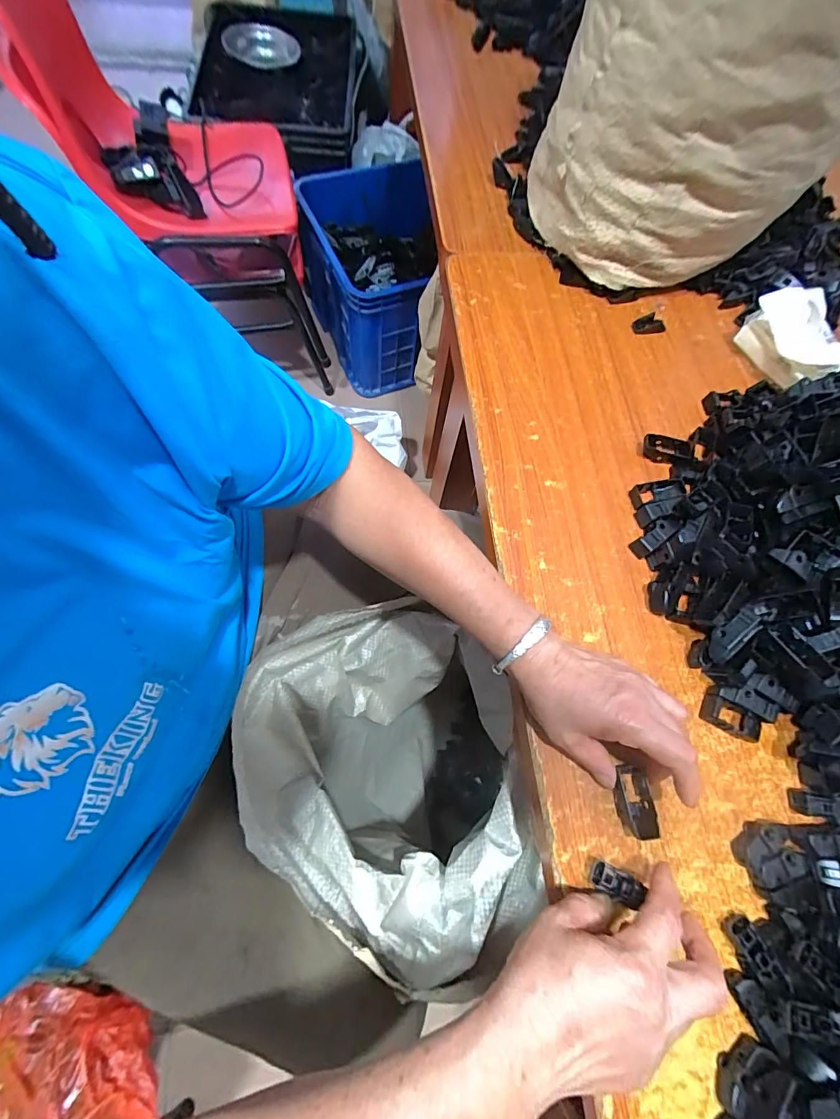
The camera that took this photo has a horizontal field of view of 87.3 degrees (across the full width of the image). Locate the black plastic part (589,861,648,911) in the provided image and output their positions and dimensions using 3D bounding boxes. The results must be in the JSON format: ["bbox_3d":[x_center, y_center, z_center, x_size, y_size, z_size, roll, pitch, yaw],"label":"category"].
[{"bbox_3d":[0.143,0.236,0.319,0.032,0.015,0.018,26,70,7],"label":"black plastic part"}]

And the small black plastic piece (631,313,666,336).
[{"bbox_3d":[0.276,-0.284,0.530,0.037,0.015,0.020,-9,70,-9],"label":"small black plastic piece"}]

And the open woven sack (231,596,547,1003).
[{"bbox_3d":[-0.024,0.277,0.669,0.334,0.544,0.293,44,71,12],"label":"open woven sack"}]

